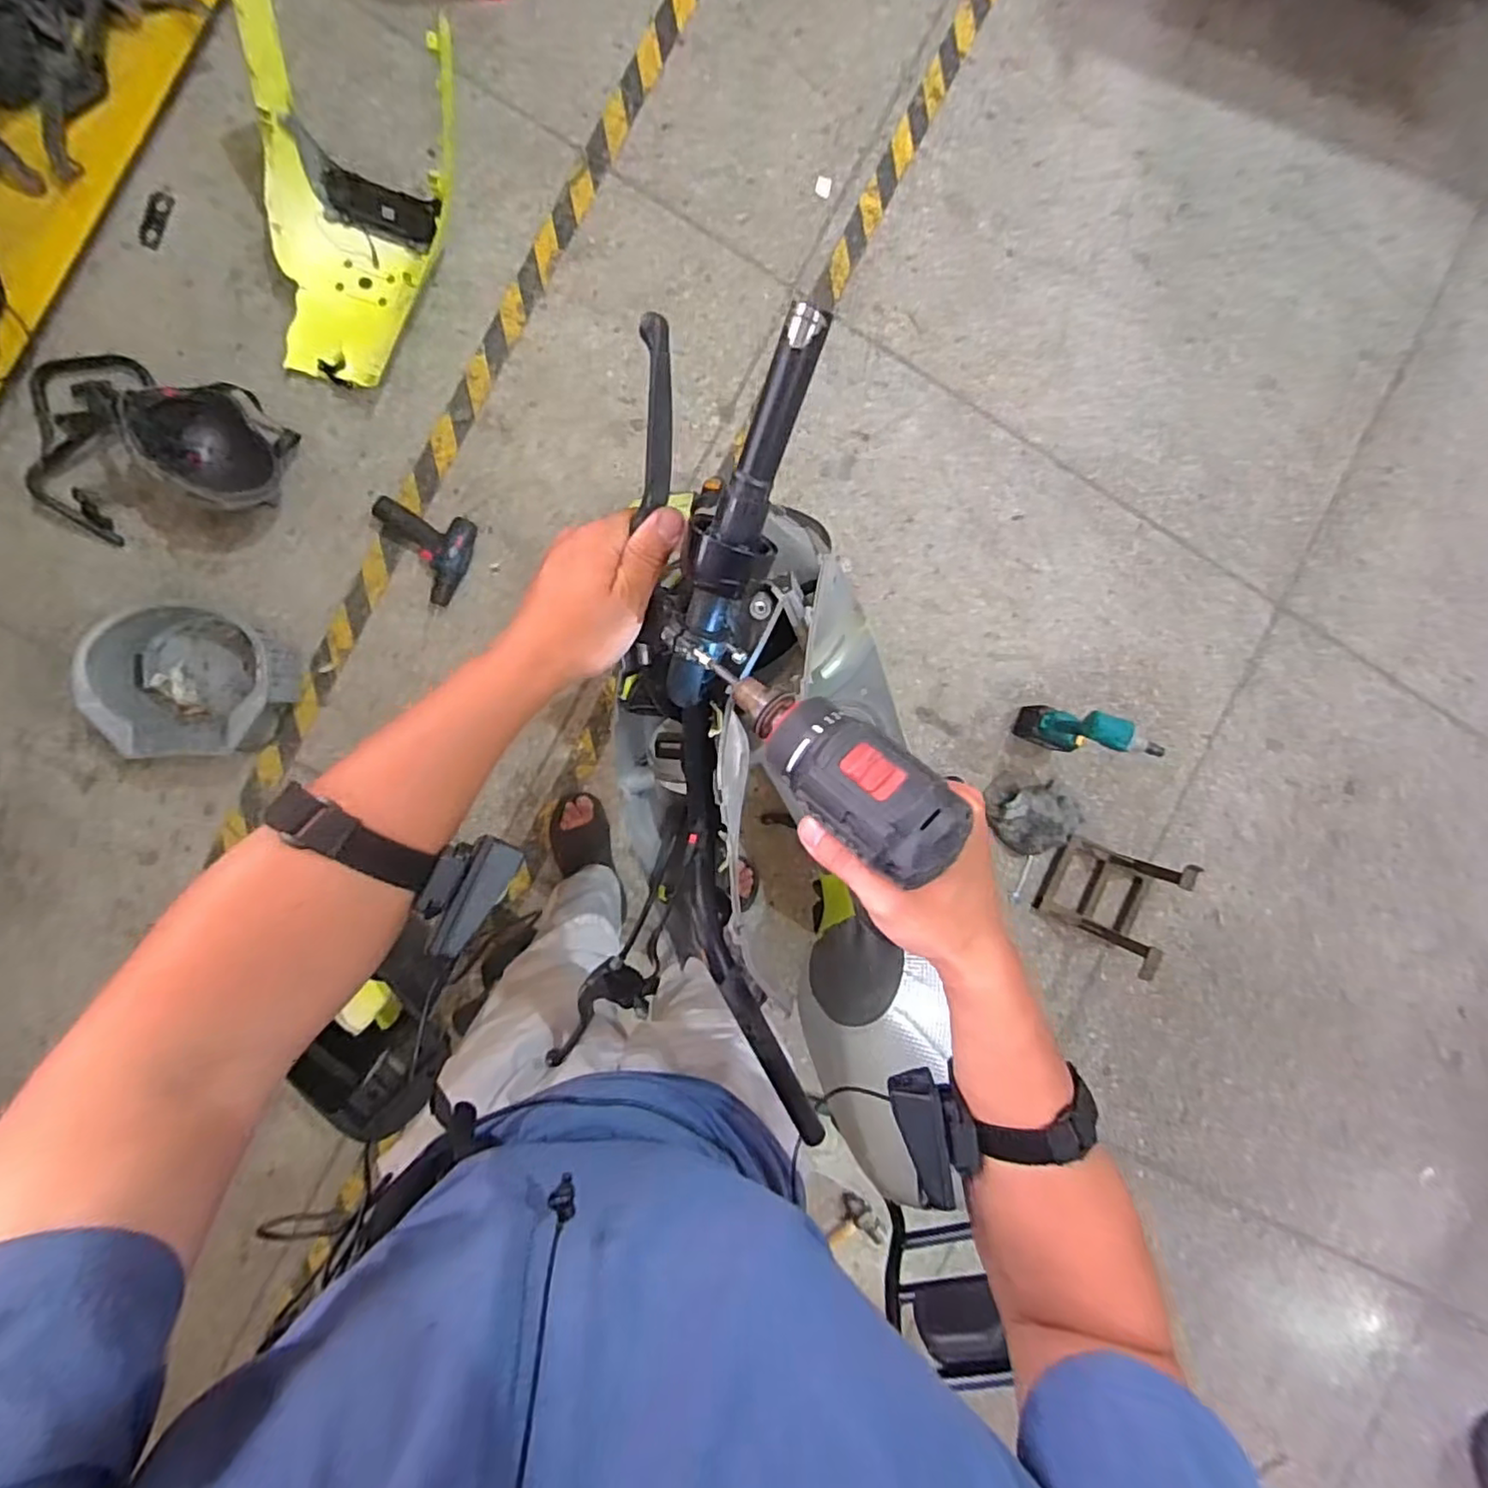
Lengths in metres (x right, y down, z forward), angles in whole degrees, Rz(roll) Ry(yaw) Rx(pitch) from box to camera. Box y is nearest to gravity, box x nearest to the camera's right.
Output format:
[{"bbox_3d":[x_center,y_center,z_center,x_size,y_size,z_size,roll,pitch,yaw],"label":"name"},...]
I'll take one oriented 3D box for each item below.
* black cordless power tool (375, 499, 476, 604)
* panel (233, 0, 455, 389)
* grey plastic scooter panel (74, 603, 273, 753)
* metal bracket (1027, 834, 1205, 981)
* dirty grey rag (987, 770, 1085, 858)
[{"bbox_3d":[-0.671,-0.394,1.334,0.204,0.050,0.181,14,92,-9],"label":"black cordless power tool"},{"bbox_3d":[-0.709,-0.958,1.176,0.335,0.286,0.500,12,92,-9],"label":"panel"},{"bbox_3d":[-1.054,-0.122,1.240,0.309,0.175,0.287,0,94,-8],"label":"grey plastic scooter panel"},{"bbox_3d":[0.878,0.366,1.466,0.274,0.270,0.237,13,92,-9],"label":"metal bracket"},{"bbox_3d":[0.696,0.166,1.546,0.226,0.073,0.198,38,88,-9],"label":"dirty grey rag"}]

